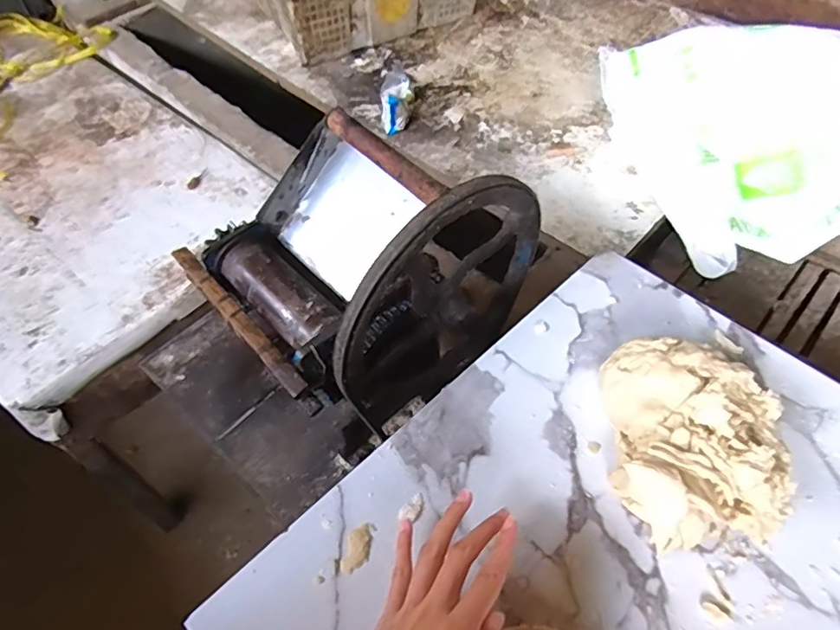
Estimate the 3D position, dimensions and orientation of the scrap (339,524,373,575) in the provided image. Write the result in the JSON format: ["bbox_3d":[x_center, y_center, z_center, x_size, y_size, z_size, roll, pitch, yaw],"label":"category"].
[{"bbox_3d":[-0.045,0.172,0.404,0.018,0.004,0.035,8,54,11],"label":"scrap"}]

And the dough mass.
[{"bbox_3d":[0.208,0.091,0.416,0.127,0.057,0.158,0,53,4],"label":"dough mass"}]

